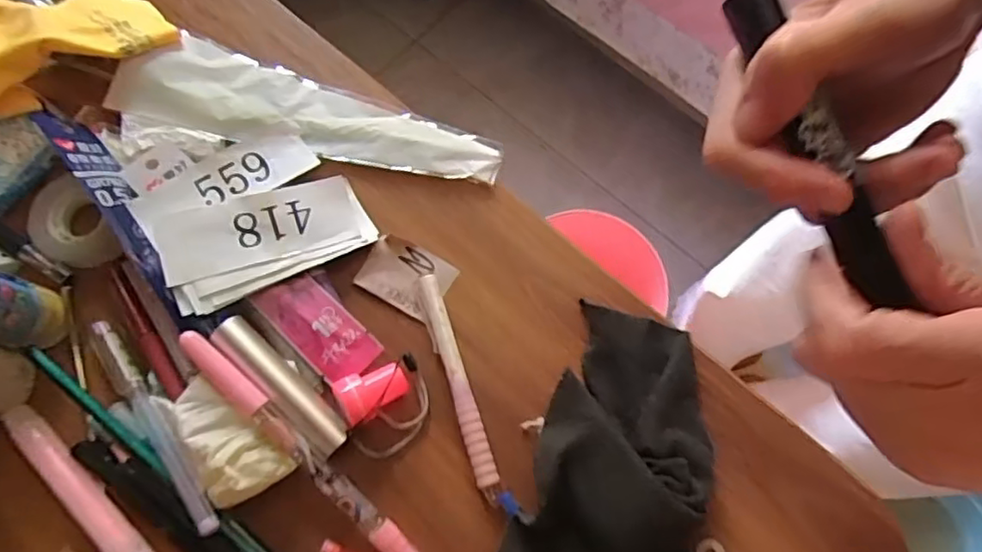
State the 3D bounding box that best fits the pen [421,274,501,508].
[{"bbox_3d":[-0.017,0.061,0.359,0.012,0.010,0.129,-17,74,-5],"label":"pen"}]

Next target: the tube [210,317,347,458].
[{"bbox_3d":[-0.114,0.059,0.345,0.017,0.016,0.090,-43,78,-11],"label":"tube"}]

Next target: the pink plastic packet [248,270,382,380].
[{"bbox_3d":[-0.099,0.028,0.365,0.070,0.009,0.035,43,78,12],"label":"pink plastic packet"}]

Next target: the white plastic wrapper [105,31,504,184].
[{"bbox_3d":[-0.113,-0.101,0.404,0.238,0.017,0.062,16,74,5],"label":"white plastic wrapper"}]

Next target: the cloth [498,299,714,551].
[{"bbox_3d":[0.067,0.095,0.335,0.088,0.033,0.157,17,74,5],"label":"cloth"}]

